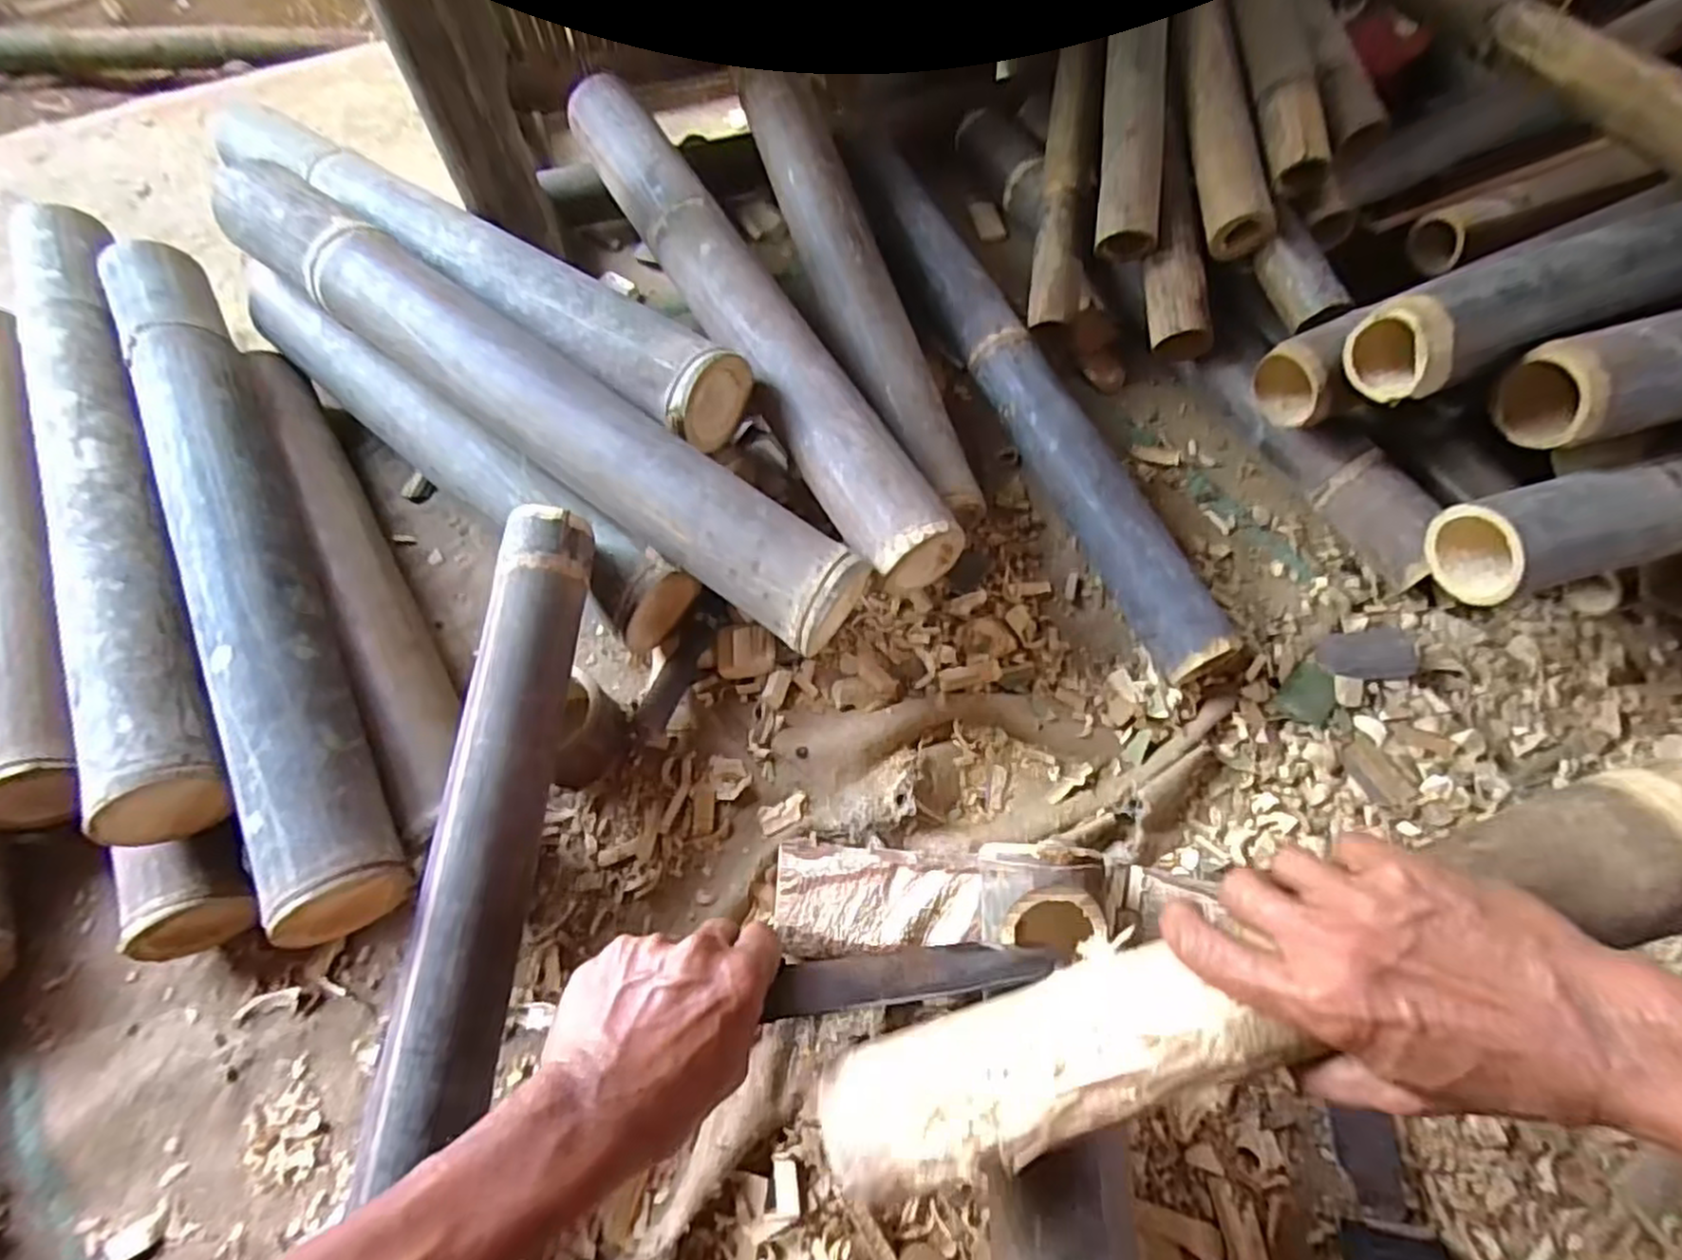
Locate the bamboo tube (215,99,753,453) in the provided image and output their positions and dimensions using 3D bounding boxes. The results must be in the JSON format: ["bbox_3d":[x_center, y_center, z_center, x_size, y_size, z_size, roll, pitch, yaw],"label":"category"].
[{"bbox_3d":[-0.337,-0.329,0.653,0.599,0.070,0.080,33,71,14],"label":"bamboo tube"}]

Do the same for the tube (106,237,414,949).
[{"bbox_3d":[-0.445,-0.071,0.552,0.072,0.067,0.607,-28,69,-11],"label":"tube"}]

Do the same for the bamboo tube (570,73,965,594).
[{"bbox_3d":[-0.094,-0.288,0.651,0.074,0.065,0.612,-29,69,-11],"label":"bamboo tube"}]

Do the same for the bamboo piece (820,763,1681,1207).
[{"bbox_3d":[0.184,0.163,0.343,0.401,0.050,0.063,-24,65,7],"label":"bamboo piece"}]

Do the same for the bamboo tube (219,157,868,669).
[{"bbox_3d":[-0.245,-0.187,0.570,0.609,0.090,0.082,34,71,14],"label":"bamboo tube"}]

